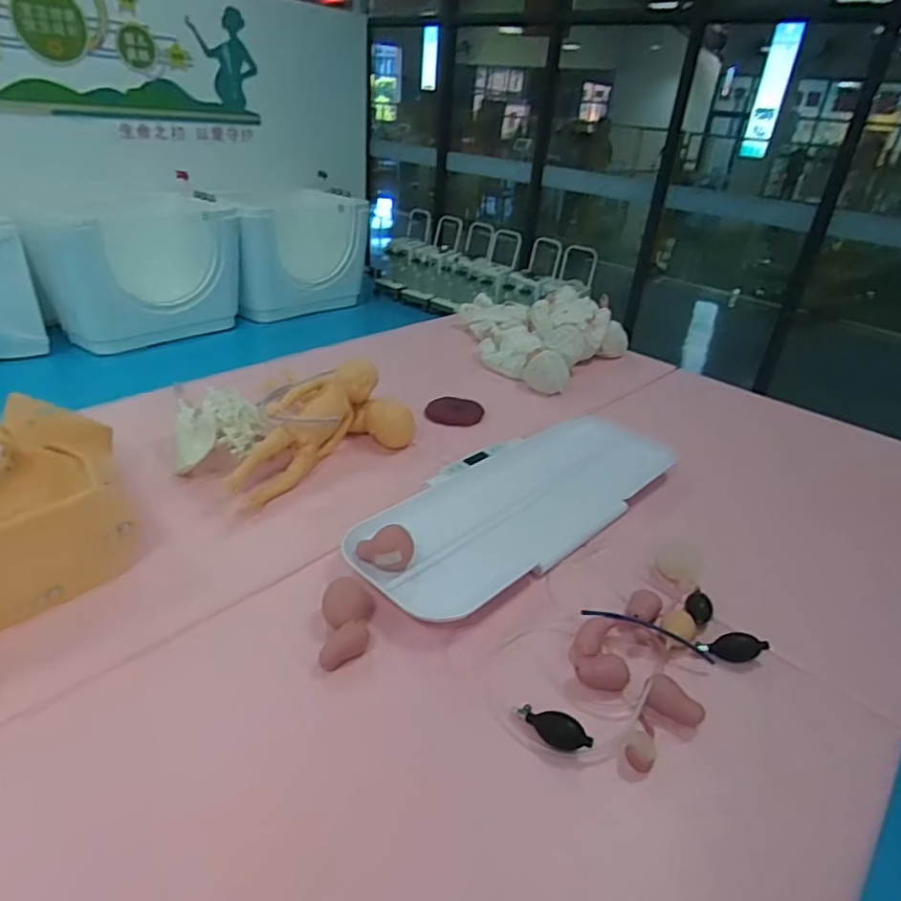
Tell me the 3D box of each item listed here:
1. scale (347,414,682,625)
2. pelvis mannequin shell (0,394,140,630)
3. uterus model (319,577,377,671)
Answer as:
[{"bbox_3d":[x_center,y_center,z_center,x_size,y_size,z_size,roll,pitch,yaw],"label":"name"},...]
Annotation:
[{"bbox_3d":[0.120,0.082,1.102,0.652,0.075,0.267,-22,40,-39],"label":"scale"},{"bbox_3d":[-0.696,0.099,0.888,0.378,0.186,0.346,-20,38,-37],"label":"pelvis mannequin shell"},{"bbox_3d":[-0.145,0.242,0.841,0.072,0.048,0.126,0,30,-9],"label":"uterus model"}]

